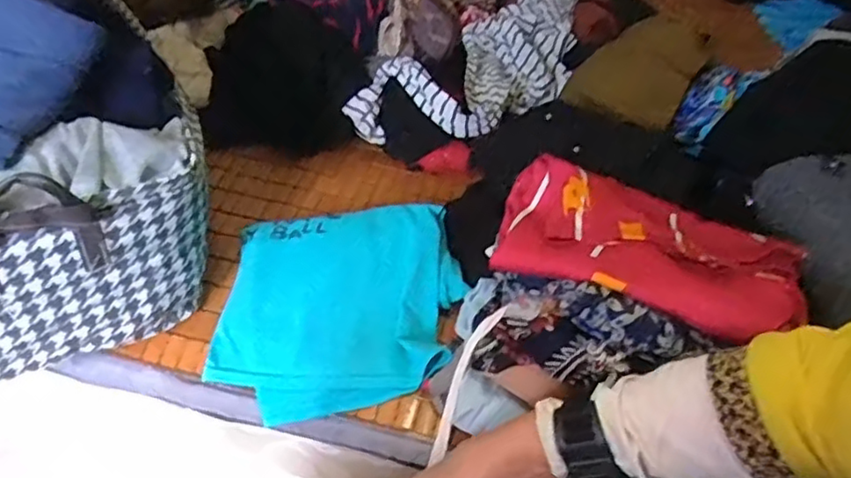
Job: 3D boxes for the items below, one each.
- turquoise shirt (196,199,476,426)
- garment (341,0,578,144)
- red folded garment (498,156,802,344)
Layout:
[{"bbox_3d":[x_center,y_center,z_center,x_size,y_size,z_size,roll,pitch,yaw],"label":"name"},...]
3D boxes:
[{"bbox_3d":[-0.087,0.068,0.692,0.249,0.079,0.215,2,47,-4],"label":"turquoise shirt"},{"bbox_3d":[0.117,-0.268,0.966,0.177,0.084,0.521,35,53,24],"label":"garment"},{"bbox_3d":[0.193,0.004,0.571,0.253,0.039,0.134,18,48,10],"label":"red folded garment"}]

